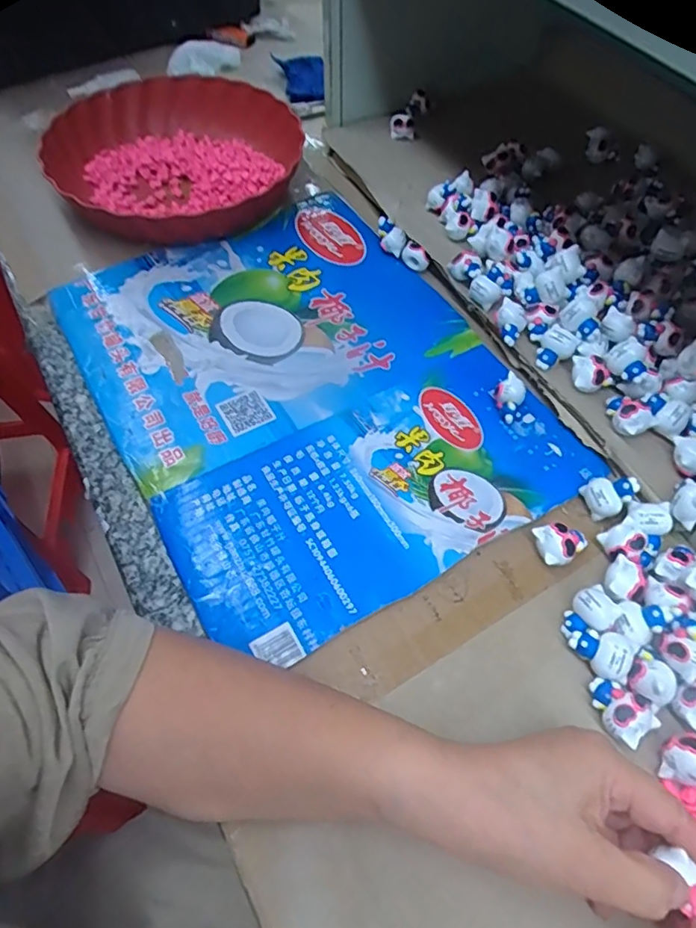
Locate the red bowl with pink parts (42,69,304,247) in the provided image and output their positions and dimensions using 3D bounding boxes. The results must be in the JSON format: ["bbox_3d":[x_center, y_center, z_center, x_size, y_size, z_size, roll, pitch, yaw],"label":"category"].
[{"bbox_3d":[-0.172,-0.306,0.568,0.226,0.056,0.225,1,56,-1],"label":"red bowl with pink parts"}]

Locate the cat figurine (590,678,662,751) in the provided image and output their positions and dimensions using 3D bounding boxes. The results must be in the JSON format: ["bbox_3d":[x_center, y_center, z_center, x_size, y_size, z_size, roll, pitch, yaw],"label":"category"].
[{"bbox_3d":[0.148,0.134,0.303,0.034,0.016,0.027,33,61,20],"label":"cat figurine"}]

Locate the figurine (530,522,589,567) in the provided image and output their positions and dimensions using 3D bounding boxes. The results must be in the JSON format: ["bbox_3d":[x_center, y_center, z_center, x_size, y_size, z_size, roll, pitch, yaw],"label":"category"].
[{"bbox_3d":[0.136,0.052,0.357,0.033,0.020,0.024,-3,56,-3],"label":"figurine"}]

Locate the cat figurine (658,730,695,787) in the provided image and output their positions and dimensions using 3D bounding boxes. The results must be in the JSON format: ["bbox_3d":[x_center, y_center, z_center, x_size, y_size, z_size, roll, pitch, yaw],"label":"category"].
[{"bbox_3d":[0.174,0.151,0.289,0.019,0.021,0.025,10,56,6],"label":"cat figurine"}]

